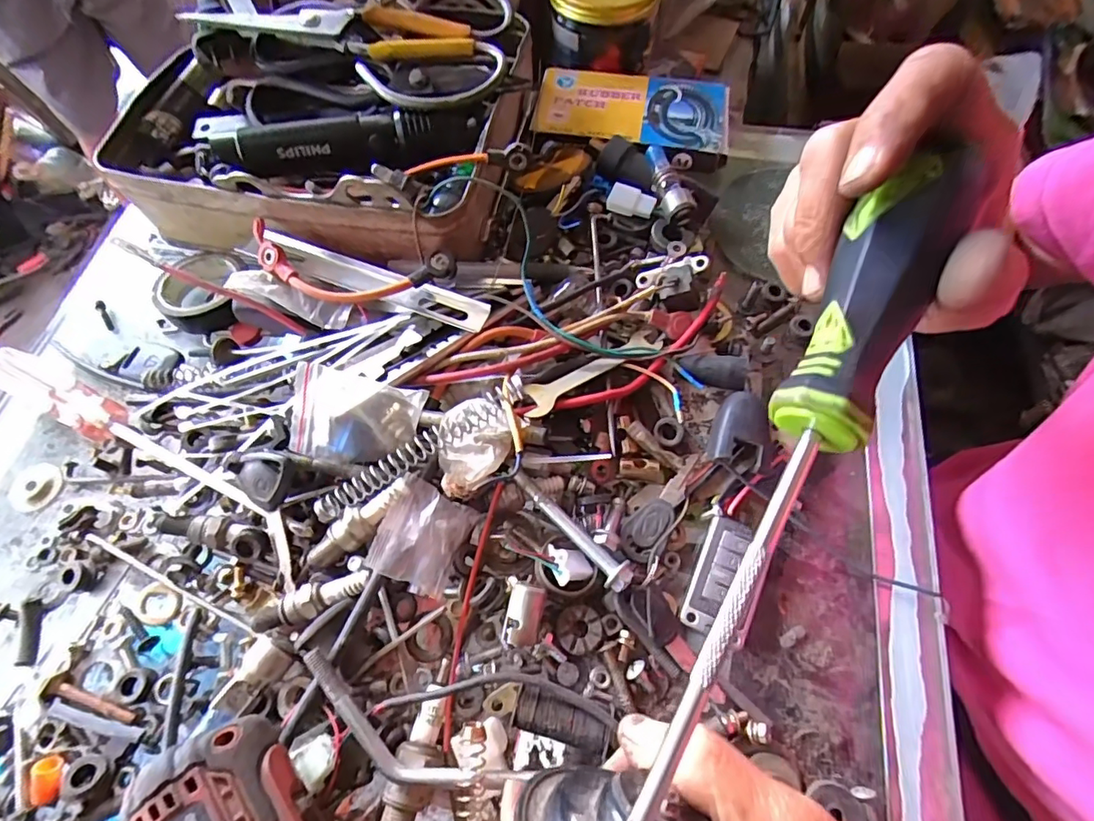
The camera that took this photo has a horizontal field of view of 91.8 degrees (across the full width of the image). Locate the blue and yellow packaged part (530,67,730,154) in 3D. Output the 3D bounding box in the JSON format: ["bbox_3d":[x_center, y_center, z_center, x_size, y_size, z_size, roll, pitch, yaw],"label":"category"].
[{"bbox_3d":[0.063,-0.222,0.388,0.139,0.009,0.073,8,64,3],"label":"blue and yellow packaged part"}]

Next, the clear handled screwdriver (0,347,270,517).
[{"bbox_3d":[-0.238,0.011,0.298,0.214,0.024,0.025,24,68,11],"label":"clear handled screwdriver"}]

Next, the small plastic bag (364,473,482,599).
[{"bbox_3d":[-0.063,0.061,0.262,0.040,0.024,0.046,21,67,10],"label":"small plastic bag"}]

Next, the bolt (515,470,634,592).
[{"bbox_3d":[0.011,0.058,0.261,0.076,0.011,0.013,42,72,18],"label":"bolt"}]

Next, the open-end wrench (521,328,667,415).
[{"bbox_3d":[0.026,-0.023,0.296,0.092,0.007,0.022,-31,58,-19],"label":"open-end wrench"}]

